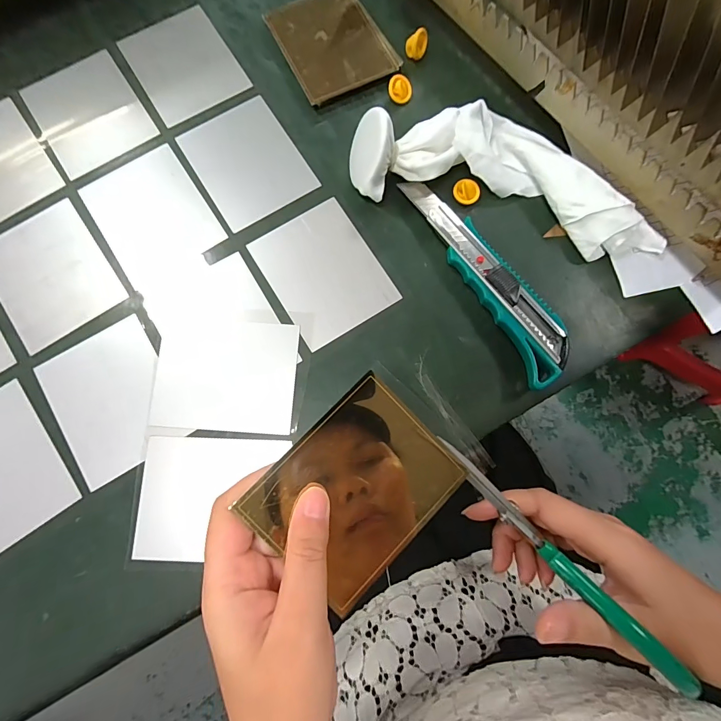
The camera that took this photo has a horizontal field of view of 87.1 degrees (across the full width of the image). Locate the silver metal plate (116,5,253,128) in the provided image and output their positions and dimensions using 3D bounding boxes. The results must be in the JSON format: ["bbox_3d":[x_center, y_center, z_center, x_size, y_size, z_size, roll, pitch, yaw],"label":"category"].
[{"bbox_3d":[-0.152,-0.255,0.326,0.079,0.004,0.099,-31,82,-6],"label":"silver metal plate"}]

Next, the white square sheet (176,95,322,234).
[{"bbox_3d":[-0.091,-0.161,0.304,0.078,0.004,0.100,-32,82,-6],"label":"white square sheet"}]

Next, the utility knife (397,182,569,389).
[{"bbox_3d":[0.096,-0.067,0.282,0.045,0.021,0.176,-28,81,-6],"label":"utility knife"}]

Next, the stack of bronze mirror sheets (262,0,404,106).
[{"bbox_3d":[-0.026,-0.274,0.325,0.084,0.009,0.105,-27,81,-6],"label":"stack of bronze mirror sheets"}]

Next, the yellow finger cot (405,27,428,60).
[{"bbox_3d":[0.048,-0.268,0.321,0.017,0.017,0.018,0,80,-1],"label":"yellow finger cot"}]

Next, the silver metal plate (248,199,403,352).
[{"bbox_3d":[-0.028,-0.068,0.288,0.078,0.004,0.097,-32,82,-6],"label":"silver metal plate"}]

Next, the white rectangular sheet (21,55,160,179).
[{"bbox_3d":[-0.226,-0.206,0.314,0.079,0.004,0.097,-33,82,-7],"label":"white rectangular sheet"}]

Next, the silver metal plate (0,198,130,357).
[{"bbox_3d":[-0.233,-0.065,0.283,0.080,0.004,0.096,-34,82,-7],"label":"silver metal plate"}]

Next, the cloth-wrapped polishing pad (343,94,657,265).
[{"bbox_3d":[0.114,-0.148,0.284,0.239,0.044,0.097,15,80,2],"label":"cloth-wrapped polishing pad"}]

